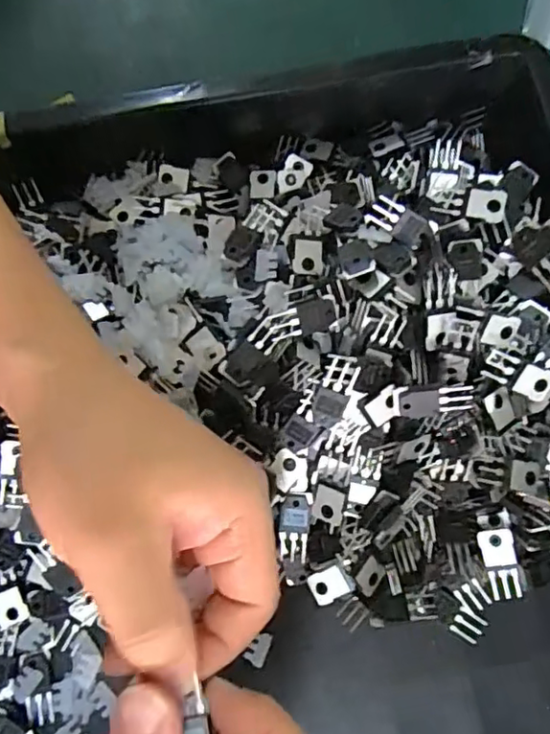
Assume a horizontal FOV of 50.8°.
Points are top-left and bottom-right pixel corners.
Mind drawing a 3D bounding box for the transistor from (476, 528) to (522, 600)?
[{"bbox_3d":[0.114,0.099,0.291,0.016,0.006,0.034,-13,91,-2],"label":"transistor"}]

